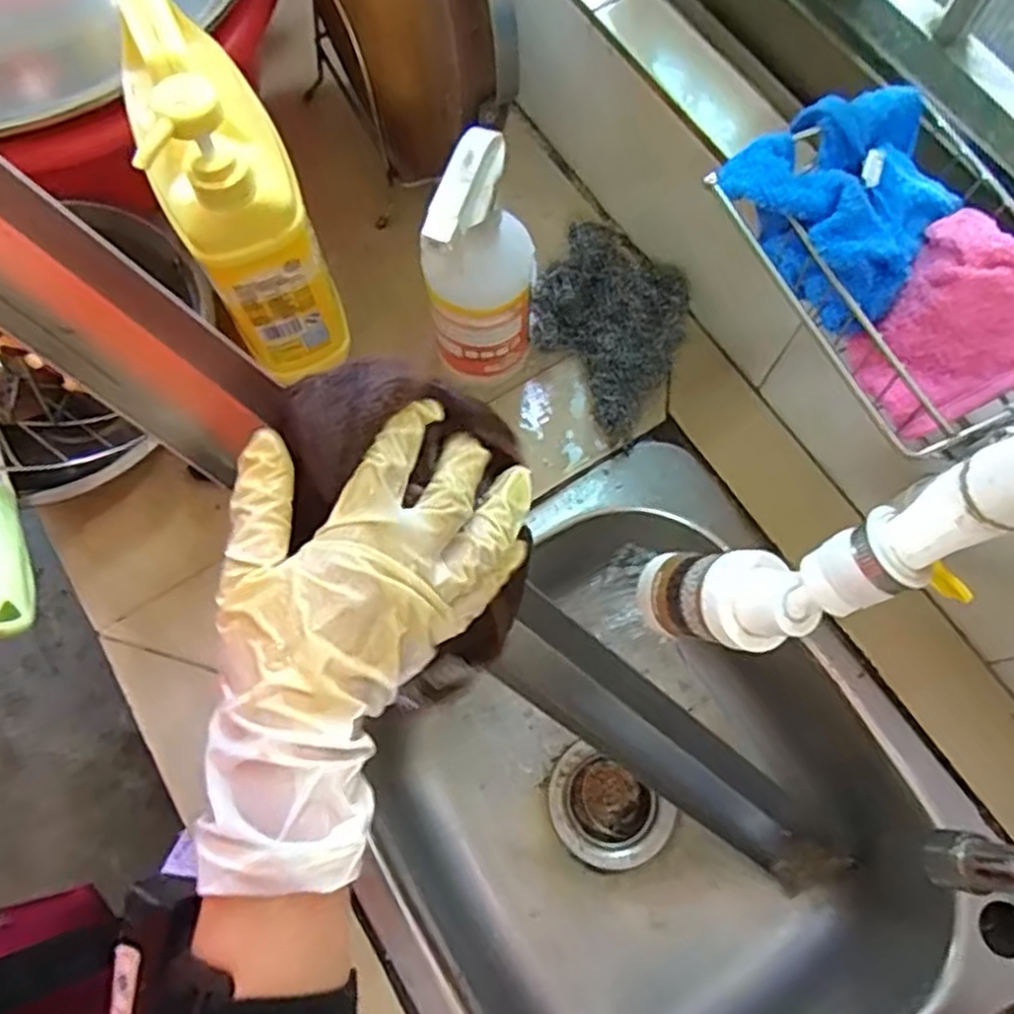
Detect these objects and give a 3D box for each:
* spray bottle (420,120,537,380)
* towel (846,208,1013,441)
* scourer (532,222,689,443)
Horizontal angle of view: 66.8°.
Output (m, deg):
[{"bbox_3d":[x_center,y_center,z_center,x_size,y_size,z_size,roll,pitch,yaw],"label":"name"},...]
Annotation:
[{"bbox_3d":[-0.015,-0.144,0.486,0.064,0.180,0.071,2,71,0],"label":"spray bottle"},{"bbox_3d":[0.216,-0.086,0.366,0.099,0.048,0.079,-41,76,-13],"label":"towel"},{"bbox_3d":[0.075,-0.135,0.583,0.108,0.074,0.133,26,73,8],"label":"scourer"}]

